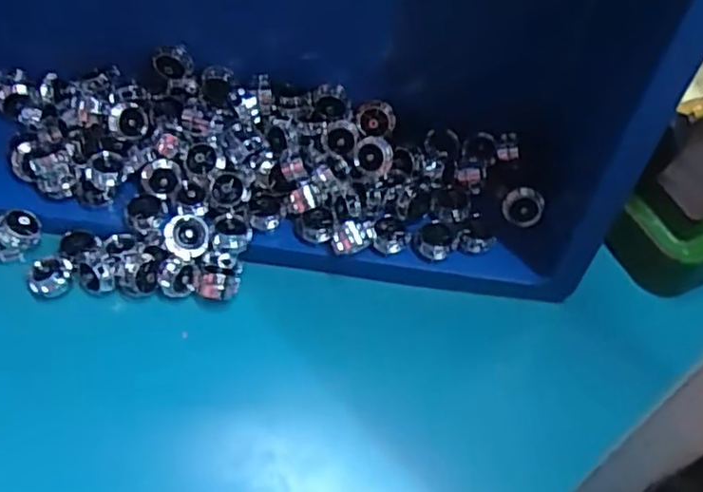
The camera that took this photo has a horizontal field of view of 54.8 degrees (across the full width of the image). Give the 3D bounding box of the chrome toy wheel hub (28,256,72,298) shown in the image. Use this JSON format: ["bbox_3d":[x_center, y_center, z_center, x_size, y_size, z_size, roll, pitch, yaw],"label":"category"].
[{"bbox_3d":[-0.180,0.018,0.405,0.024,0.015,0.021,-7,58,-6],"label":"chrome toy wheel hub"}]

